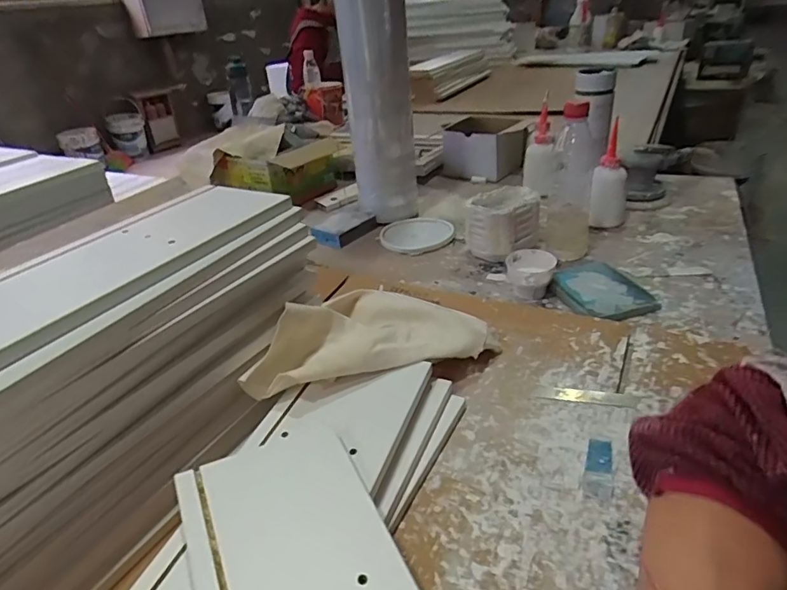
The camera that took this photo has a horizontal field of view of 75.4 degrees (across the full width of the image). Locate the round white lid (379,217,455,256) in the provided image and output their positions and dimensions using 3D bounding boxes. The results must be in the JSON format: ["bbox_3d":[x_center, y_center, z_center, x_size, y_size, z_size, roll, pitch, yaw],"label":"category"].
[{"bbox_3d":[0.041,-0.106,0.883,0.127,0.016,0.122,-4,30,2],"label":"round white lid"}]

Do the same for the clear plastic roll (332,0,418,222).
[{"bbox_3d":[-0.026,-0.353,0.825,0.112,0.513,0.118,-6,30,-1],"label":"clear plastic roll"}]

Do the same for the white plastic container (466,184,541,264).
[{"bbox_3d":[0.173,-0.109,0.793,0.117,0.089,0.082,-27,36,-32],"label":"white plastic container"}]

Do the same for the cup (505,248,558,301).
[{"bbox_3d":[0.182,-0.028,0.682,0.063,0.046,0.071,3,31,15],"label":"cup"}]

